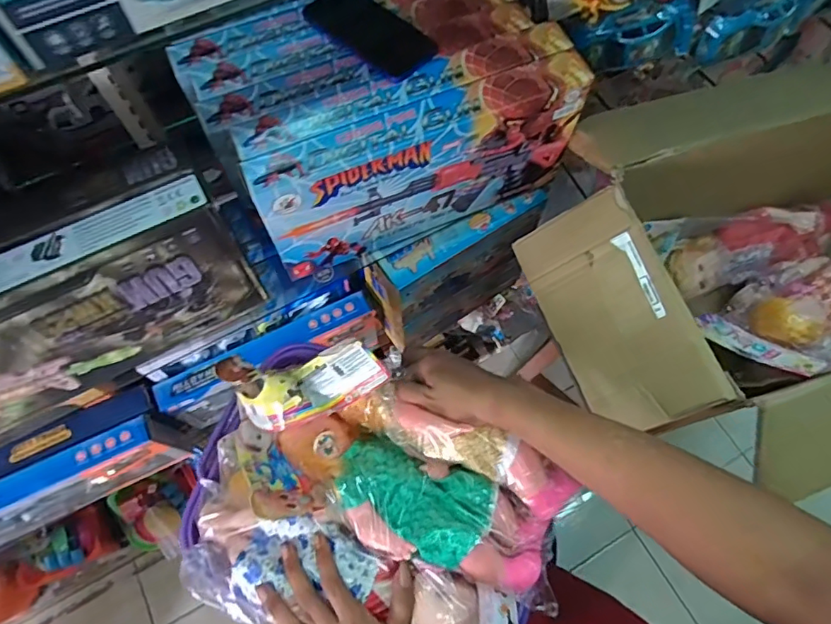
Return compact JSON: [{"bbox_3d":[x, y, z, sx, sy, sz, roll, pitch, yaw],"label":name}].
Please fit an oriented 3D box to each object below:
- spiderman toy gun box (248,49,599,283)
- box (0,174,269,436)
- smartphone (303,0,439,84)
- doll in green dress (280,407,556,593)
[{"bbox_3d":[0.007,-0.180,0.654,0.400,0.190,0.058,-22,69,-11],"label":"spiderman toy gun box"},{"bbox_3d":[-0.398,0.020,0.563,0.439,0.203,0.074,-27,70,-13],"label":"box"},{"bbox_3d":[-0.057,-0.332,0.612,0.166,0.015,0.073,40,71,15],"label":"smartphone"},{"bbox_3d":[-0.008,0.198,0.547,0.292,0.067,0.101,25,68,8],"label":"doll in green dress"}]

